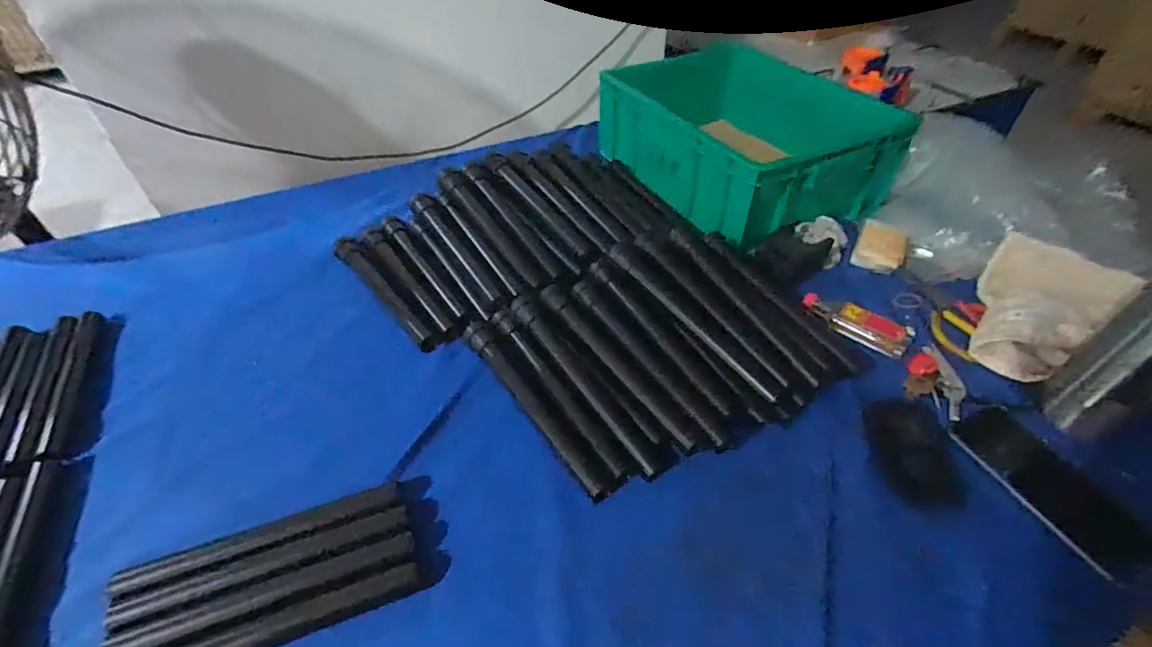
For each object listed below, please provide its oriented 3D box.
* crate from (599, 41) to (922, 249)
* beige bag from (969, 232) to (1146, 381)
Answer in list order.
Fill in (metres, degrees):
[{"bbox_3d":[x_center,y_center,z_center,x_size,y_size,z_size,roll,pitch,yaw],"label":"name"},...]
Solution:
[{"bbox_3d":[0.259,-0.294,0.813,0.294,0.131,0.428,-21,50,-18],"label":"crate"},{"bbox_3d":[0.529,-0.020,0.583,0.202,0.051,0.128,-35,55,-28],"label":"beige bag"}]

